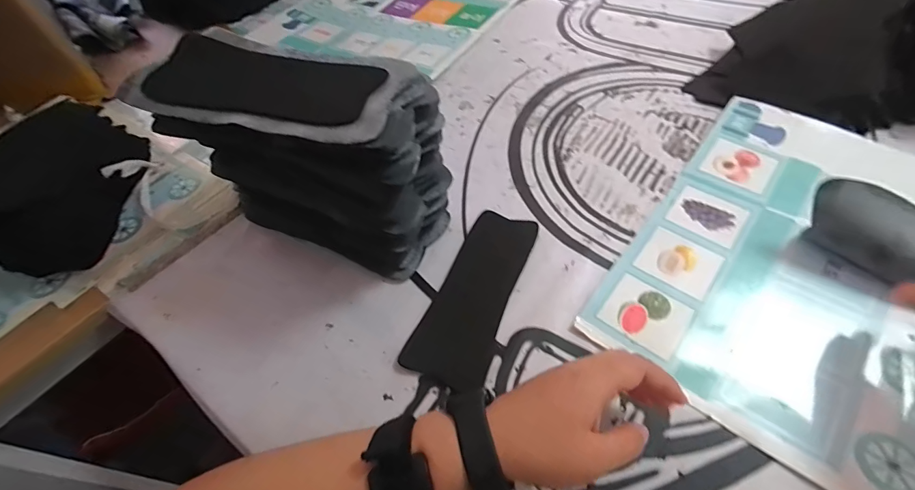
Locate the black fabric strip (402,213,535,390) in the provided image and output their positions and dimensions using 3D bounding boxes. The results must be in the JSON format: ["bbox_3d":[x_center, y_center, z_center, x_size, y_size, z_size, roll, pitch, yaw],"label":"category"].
[{"bbox_3d":[0.019,0.042,0.395,0.070,0.004,0.186,18,56,18],"label":"black fabric strip"}]

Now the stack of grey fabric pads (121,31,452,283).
[{"bbox_3d":[-0.137,-0.071,0.384,0.240,0.186,0.095,13,55,15],"label":"stack of grey fabric pads"}]

